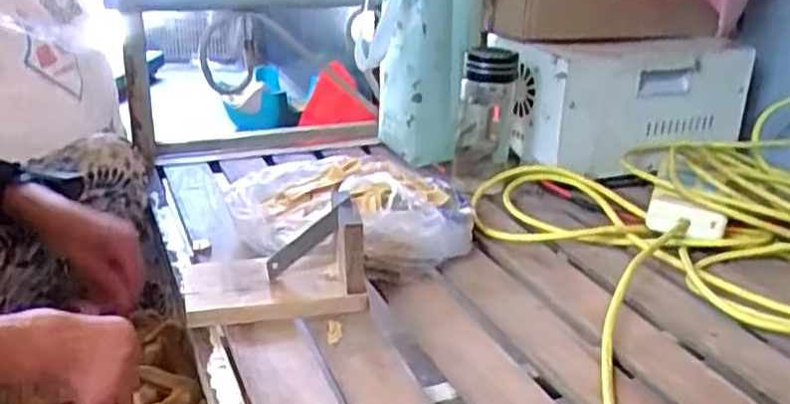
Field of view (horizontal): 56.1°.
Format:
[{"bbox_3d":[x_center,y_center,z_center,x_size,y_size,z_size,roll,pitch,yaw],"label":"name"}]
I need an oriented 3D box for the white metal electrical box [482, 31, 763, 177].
[{"bbox_3d":[0.311,-0.141,1.016,0.327,0.155,0.133,-10,26,-25],"label":"white metal electrical box"}]

